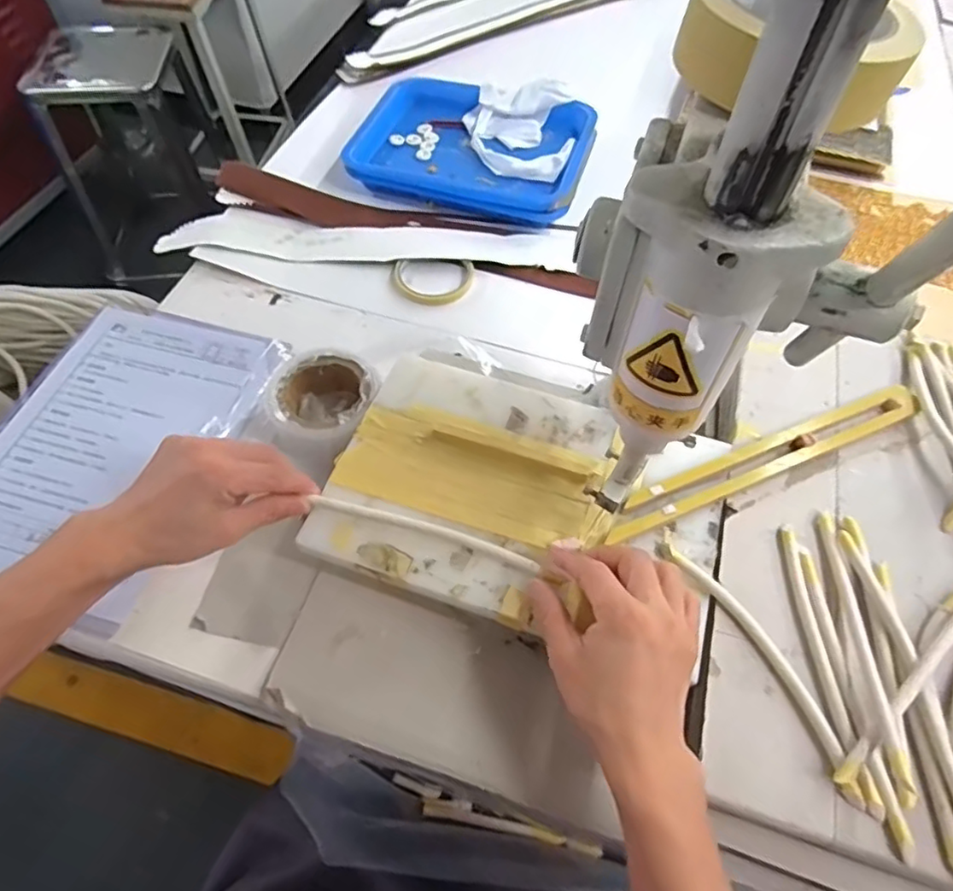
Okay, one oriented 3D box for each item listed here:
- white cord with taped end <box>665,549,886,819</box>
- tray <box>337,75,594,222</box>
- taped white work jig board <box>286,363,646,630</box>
[{"bbox_3d":[0.195,0.143,0.402,0.021,0.012,0.188,-25,62,-16],"label":"white cord with taped end"},{"bbox_3d":[-0.007,-0.392,0.780,0.275,0.043,0.214,14,59,7],"label":"tray"},{"bbox_3d":[-0.001,0.026,0.483,0.210,0.011,0.196,17,60,9],"label":"taped white work jig board"}]

